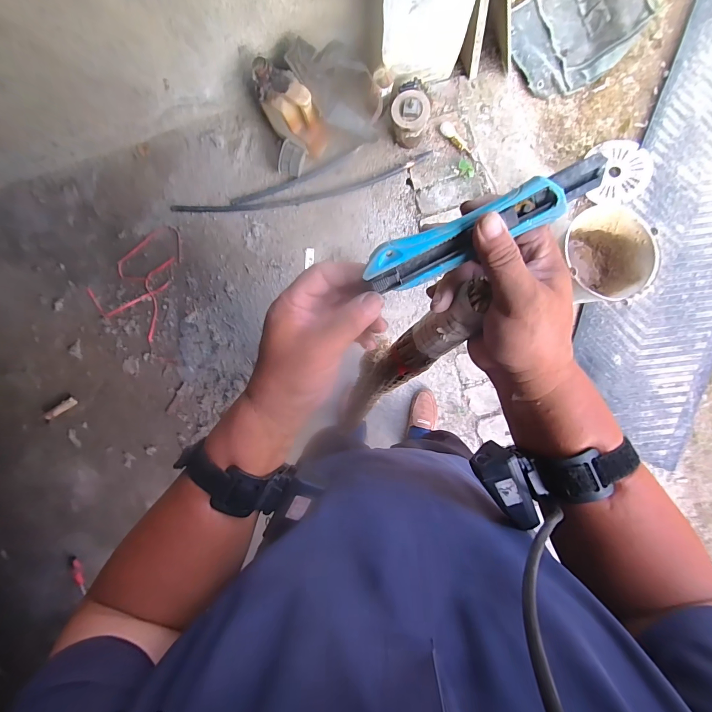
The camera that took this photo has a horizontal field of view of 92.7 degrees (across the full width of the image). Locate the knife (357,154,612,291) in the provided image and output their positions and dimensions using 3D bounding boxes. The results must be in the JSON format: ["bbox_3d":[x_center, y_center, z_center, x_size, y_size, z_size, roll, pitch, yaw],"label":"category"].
[{"bbox_3d":[0.083,-0.086,0.233,0.158,0.019,0.031,-23,91,13],"label":"knife"}]

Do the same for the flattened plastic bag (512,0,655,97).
[{"bbox_3d":[0.777,-1.199,1.217,0.446,0.064,0.420,-42,91,17],"label":"flattened plastic bag"}]

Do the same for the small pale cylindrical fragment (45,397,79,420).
[{"bbox_3d":[-1.153,0.206,1.322,0.131,0.019,0.034,-35,92,-7],"label":"small pale cylindrical fragment"}]

